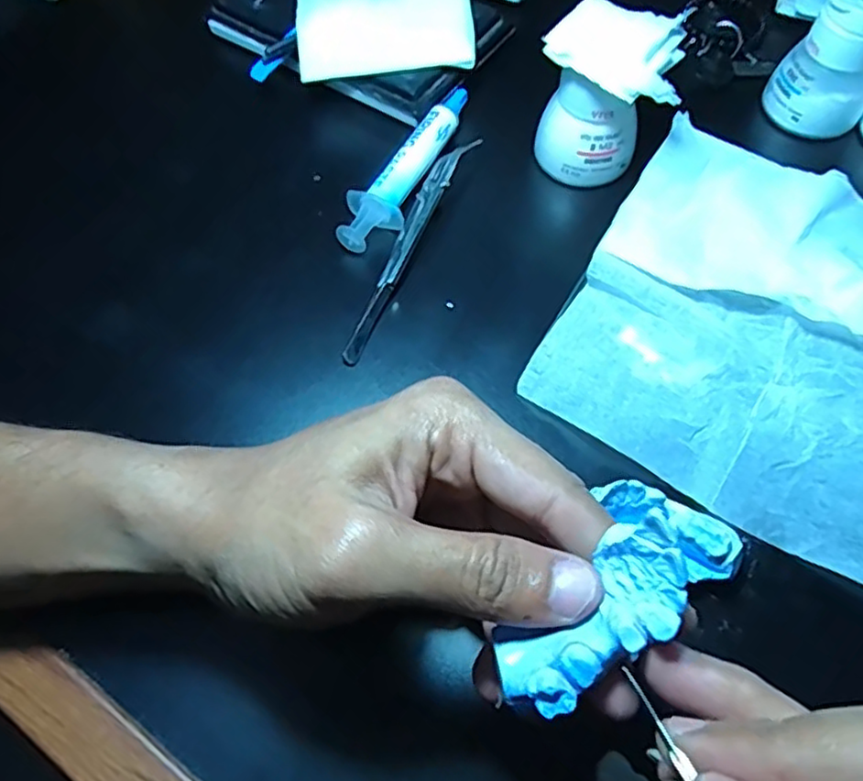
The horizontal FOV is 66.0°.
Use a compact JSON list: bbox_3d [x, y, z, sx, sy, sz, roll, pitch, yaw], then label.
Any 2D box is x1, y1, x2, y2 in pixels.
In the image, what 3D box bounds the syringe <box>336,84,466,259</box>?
[{"bbox_3d":[-0.013,-0.116,0.339,0.026,0.020,0.117,22,66,12],"label":"syringe"}]

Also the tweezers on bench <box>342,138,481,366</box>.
[{"bbox_3d":[-0.010,-0.074,0.321,0.012,0.015,0.148,20,65,11],"label":"tweezers on bench"}]

